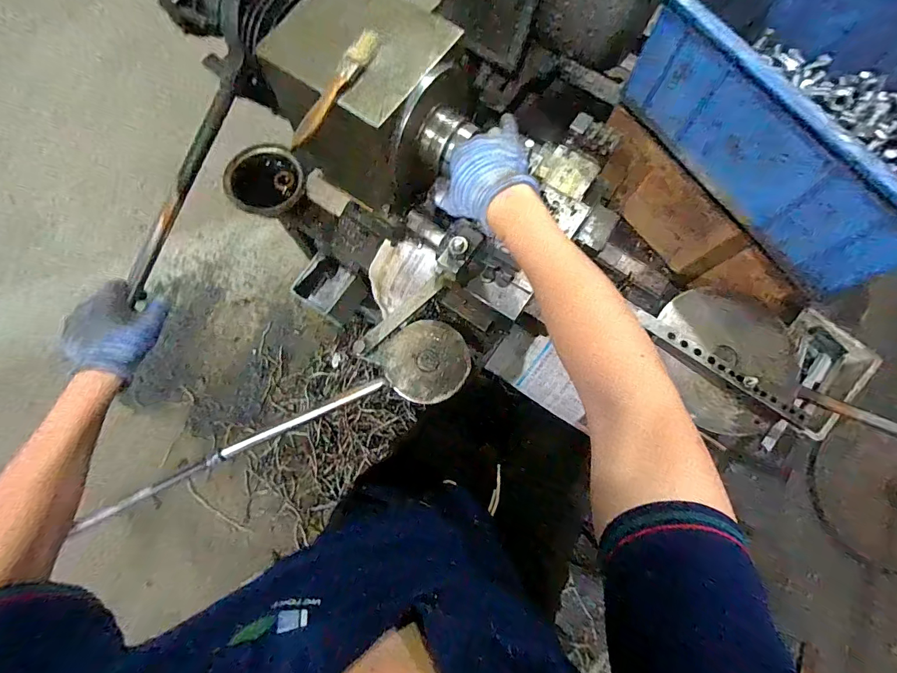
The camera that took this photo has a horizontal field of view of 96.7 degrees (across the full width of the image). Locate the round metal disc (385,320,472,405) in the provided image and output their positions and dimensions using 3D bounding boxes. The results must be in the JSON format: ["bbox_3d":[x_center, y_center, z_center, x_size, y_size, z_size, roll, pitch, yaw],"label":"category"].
[{"bbox_3d":[-0.025,0.029,0.475,0.097,0.014,0.094,0,76,-1],"label":"round metal disc"}]

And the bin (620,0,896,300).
[{"bbox_3d":[0.467,-0.291,0.478,0.302,0.140,0.395,-33,78,-9],"label":"bin"}]

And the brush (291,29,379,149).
[{"bbox_3d":[-0.116,-0.257,0.413,0.019,0.017,0.151,28,77,6],"label":"brush"}]

